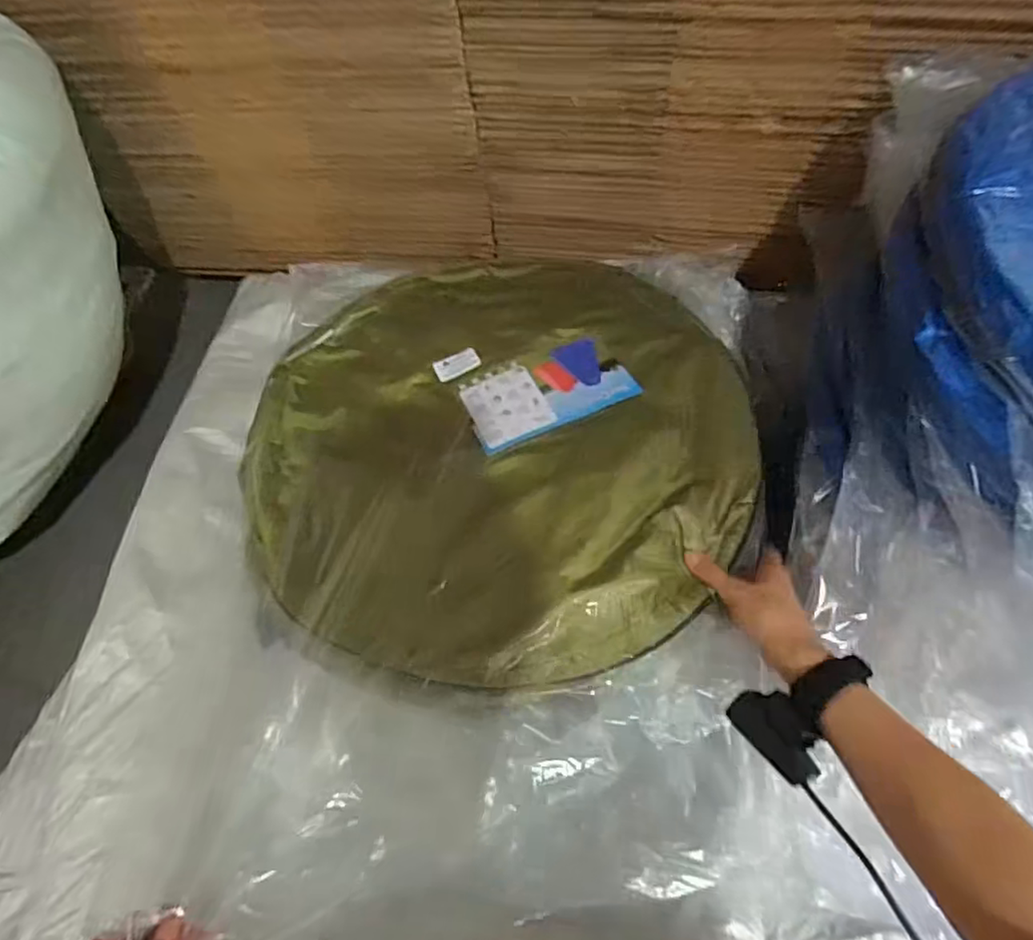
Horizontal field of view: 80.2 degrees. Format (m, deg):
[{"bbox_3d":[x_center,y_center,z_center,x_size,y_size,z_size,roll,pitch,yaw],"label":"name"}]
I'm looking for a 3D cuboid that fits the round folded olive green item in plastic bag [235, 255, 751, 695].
[{"bbox_3d":[-0.023,-0.048,0.656,0.511,0.047,0.530,-2,58,3],"label":"round folded olive green item in plastic bag"}]

